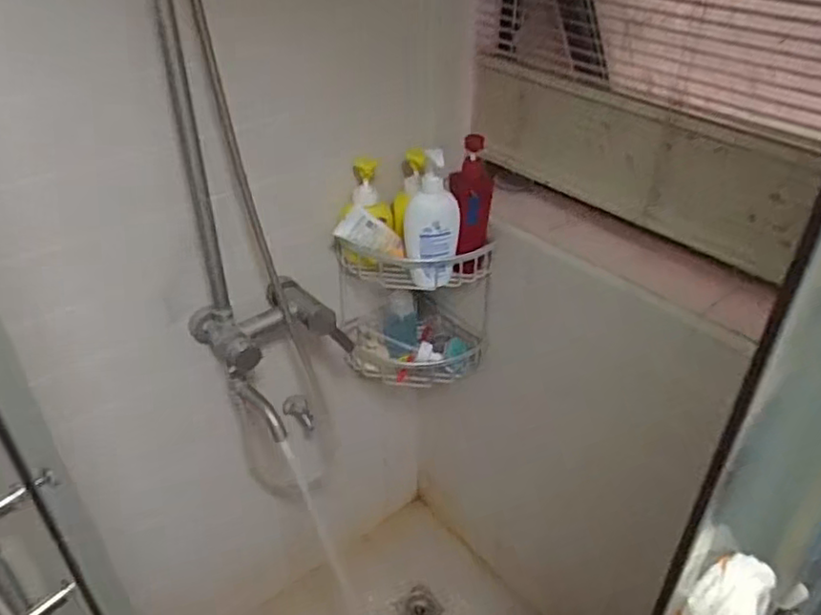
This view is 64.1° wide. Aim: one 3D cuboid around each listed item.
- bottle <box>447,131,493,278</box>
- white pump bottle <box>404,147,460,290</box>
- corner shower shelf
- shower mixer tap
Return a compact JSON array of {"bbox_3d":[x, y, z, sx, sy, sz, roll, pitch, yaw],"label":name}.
[{"bbox_3d":[0.109,-0.177,1.154,0.068,0.226,0.085,-6,36,-7],"label":"bottle"},{"bbox_3d":[0.038,-0.148,1.129,0.094,0.238,0.053,0,36,0],"label":"white pump bottle"},{"bbox_3d":[0.012,0.000,1.315,0.269,0.301,0.202,-15,38,-19],"label":"corner shower shelf"},{"bbox_3d":[-0.236,0.064,1.135,0.214,0.167,0.195,29,45,34],"label":"shower mixer tap"}]

